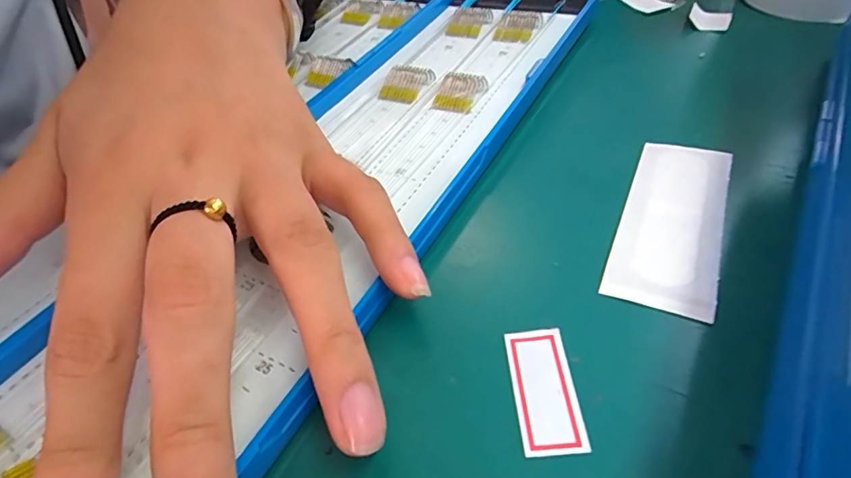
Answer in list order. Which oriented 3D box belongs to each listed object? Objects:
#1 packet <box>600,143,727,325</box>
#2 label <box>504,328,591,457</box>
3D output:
[{"bbox_3d":[0.082,-0.009,0.163,0.030,0.004,0.081,14,49,23],"label":"packet"},{"bbox_3d":[0.030,0.037,0.125,0.015,0.004,0.033,-4,45,2],"label":"label"}]

